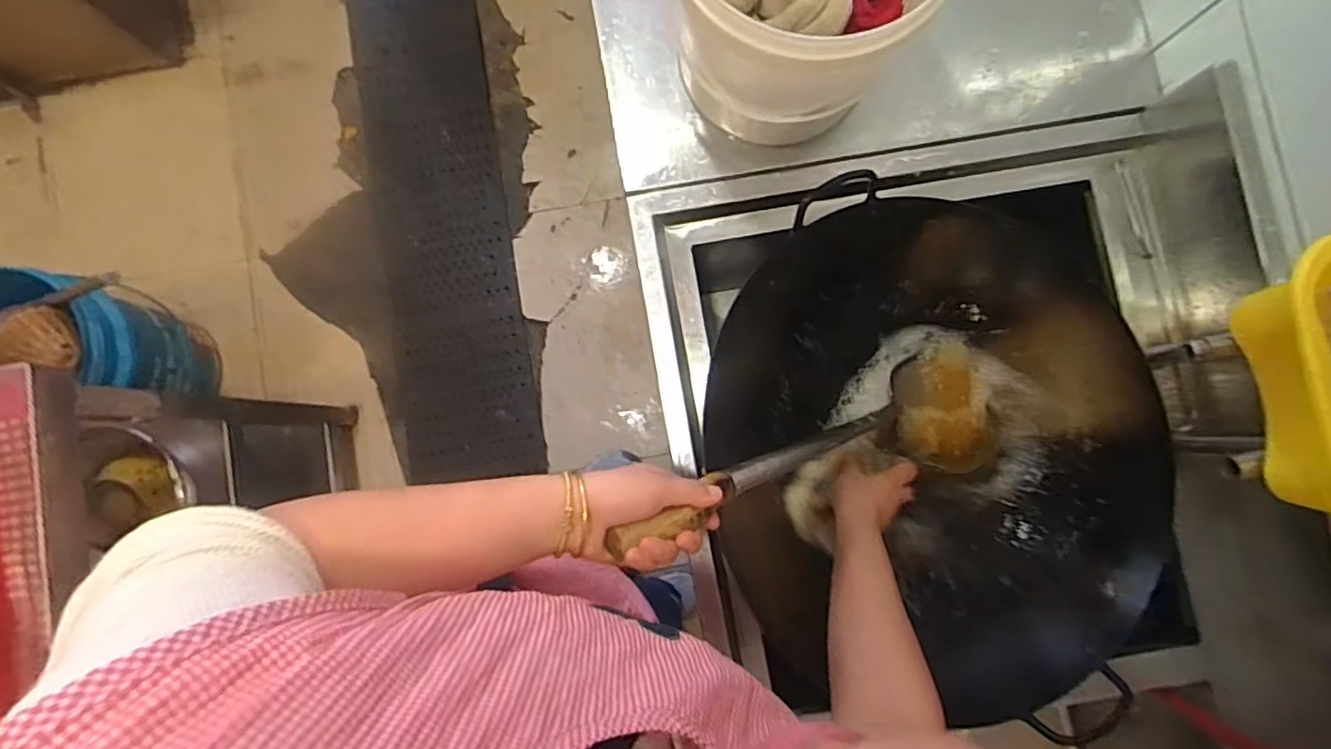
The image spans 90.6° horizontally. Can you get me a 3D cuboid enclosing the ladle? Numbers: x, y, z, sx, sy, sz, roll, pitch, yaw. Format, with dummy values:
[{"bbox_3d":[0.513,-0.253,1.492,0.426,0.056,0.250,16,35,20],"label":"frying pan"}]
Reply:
[{"bbox_3d":[0.152,0.084,0.639,0.507,0.070,0.134,-14,85,-37],"label":"ladle"}]

